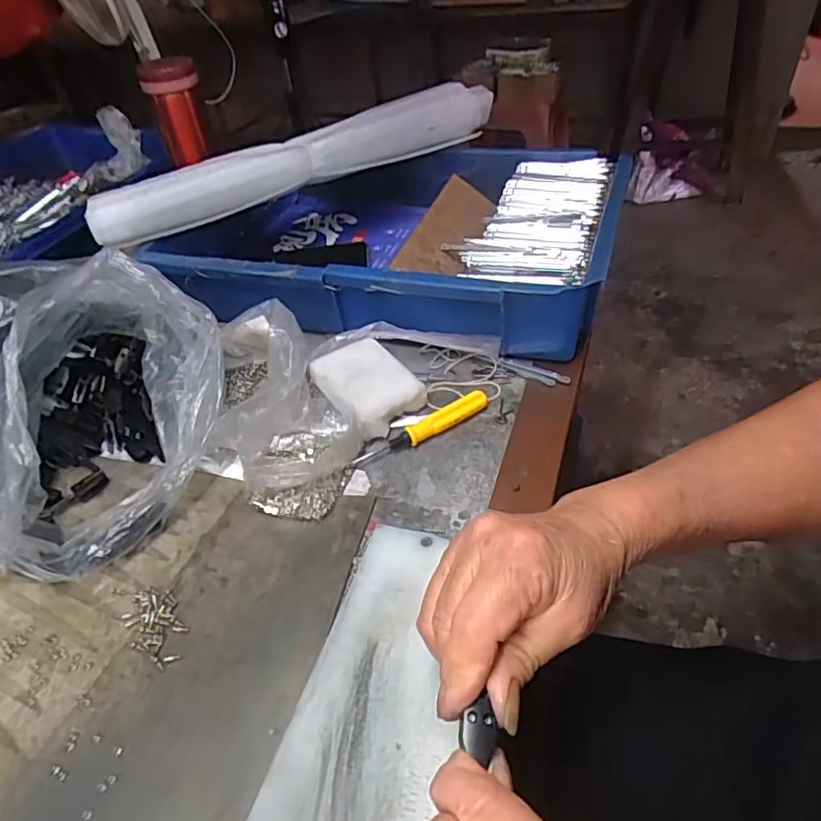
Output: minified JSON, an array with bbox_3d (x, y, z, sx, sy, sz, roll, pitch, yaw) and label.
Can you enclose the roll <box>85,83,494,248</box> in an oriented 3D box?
[{"bbox_3d":[-0.107,-0.258,0.584,0.424,0.054,0.040,-22,45,-17],"label":"roll"}]

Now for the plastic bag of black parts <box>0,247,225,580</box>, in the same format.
[{"bbox_3d":[-0.267,-0.024,0.424,0.265,0.126,0.193,25,52,30],"label":"plastic bag of black parts"}]

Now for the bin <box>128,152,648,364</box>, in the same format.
[{"bbox_3d":[-0.019,-0.176,0.584,0.416,0.081,0.275,9,46,17],"label":"bin"}]

